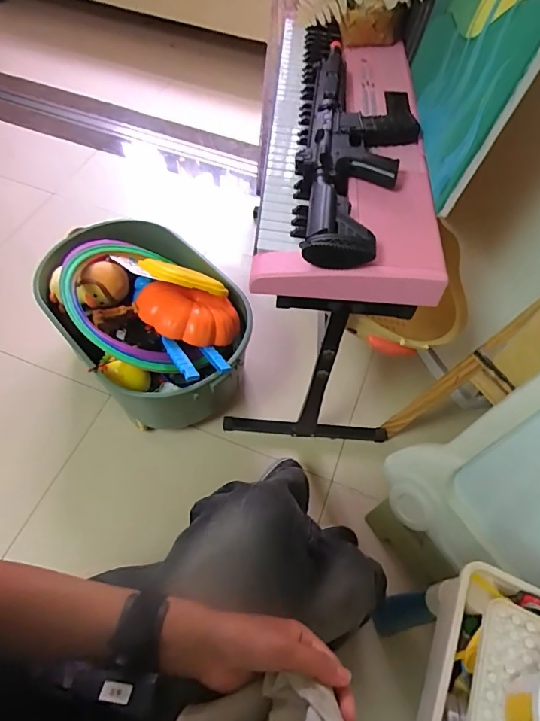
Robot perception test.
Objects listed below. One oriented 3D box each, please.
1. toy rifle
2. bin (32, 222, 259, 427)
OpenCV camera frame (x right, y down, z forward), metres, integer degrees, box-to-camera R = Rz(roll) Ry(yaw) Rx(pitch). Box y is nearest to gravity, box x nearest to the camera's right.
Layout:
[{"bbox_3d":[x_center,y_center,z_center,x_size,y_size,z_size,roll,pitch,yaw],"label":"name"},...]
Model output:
[{"bbox_3d":[0.136,-0.356,0.703,0.190,0.044,0.532,10,58,3],"label":"toy rifle"},{"bbox_3d":[-0.281,-0.098,1.040,0.351,0.276,0.511,-38,68,-23],"label":"bin"}]

